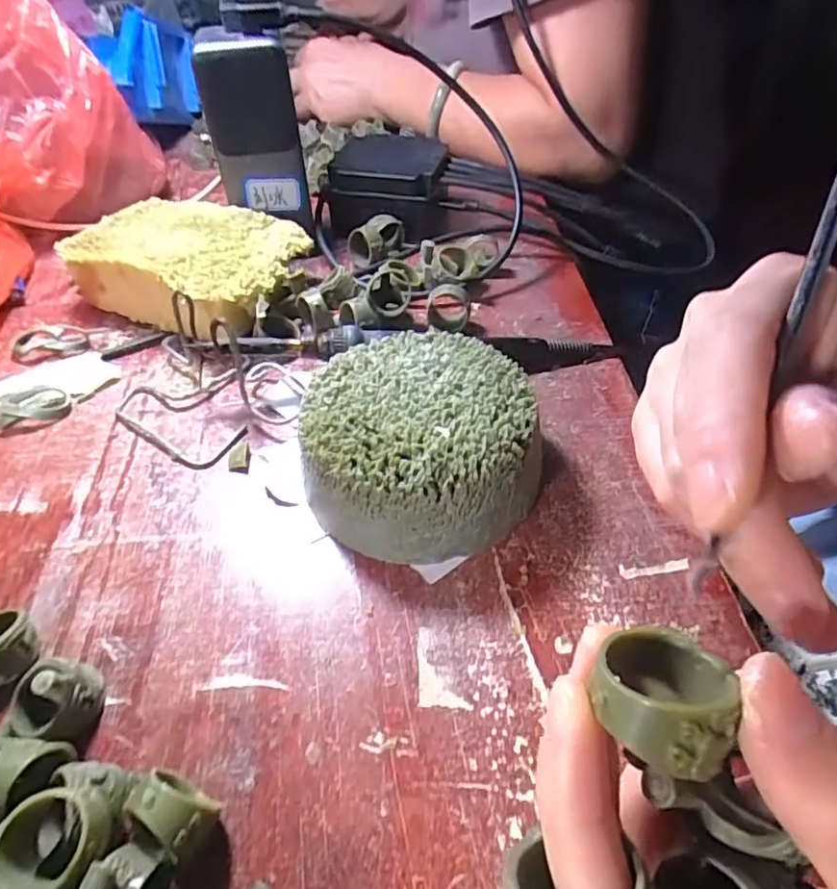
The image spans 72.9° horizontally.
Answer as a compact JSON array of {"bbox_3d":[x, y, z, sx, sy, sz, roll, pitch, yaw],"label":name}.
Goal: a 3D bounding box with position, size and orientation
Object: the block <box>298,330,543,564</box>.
[{"bbox_3d":[0.000,-0.003,0.254,0.096,0.046,0.100,-1,47,1],"label":"block"}]

